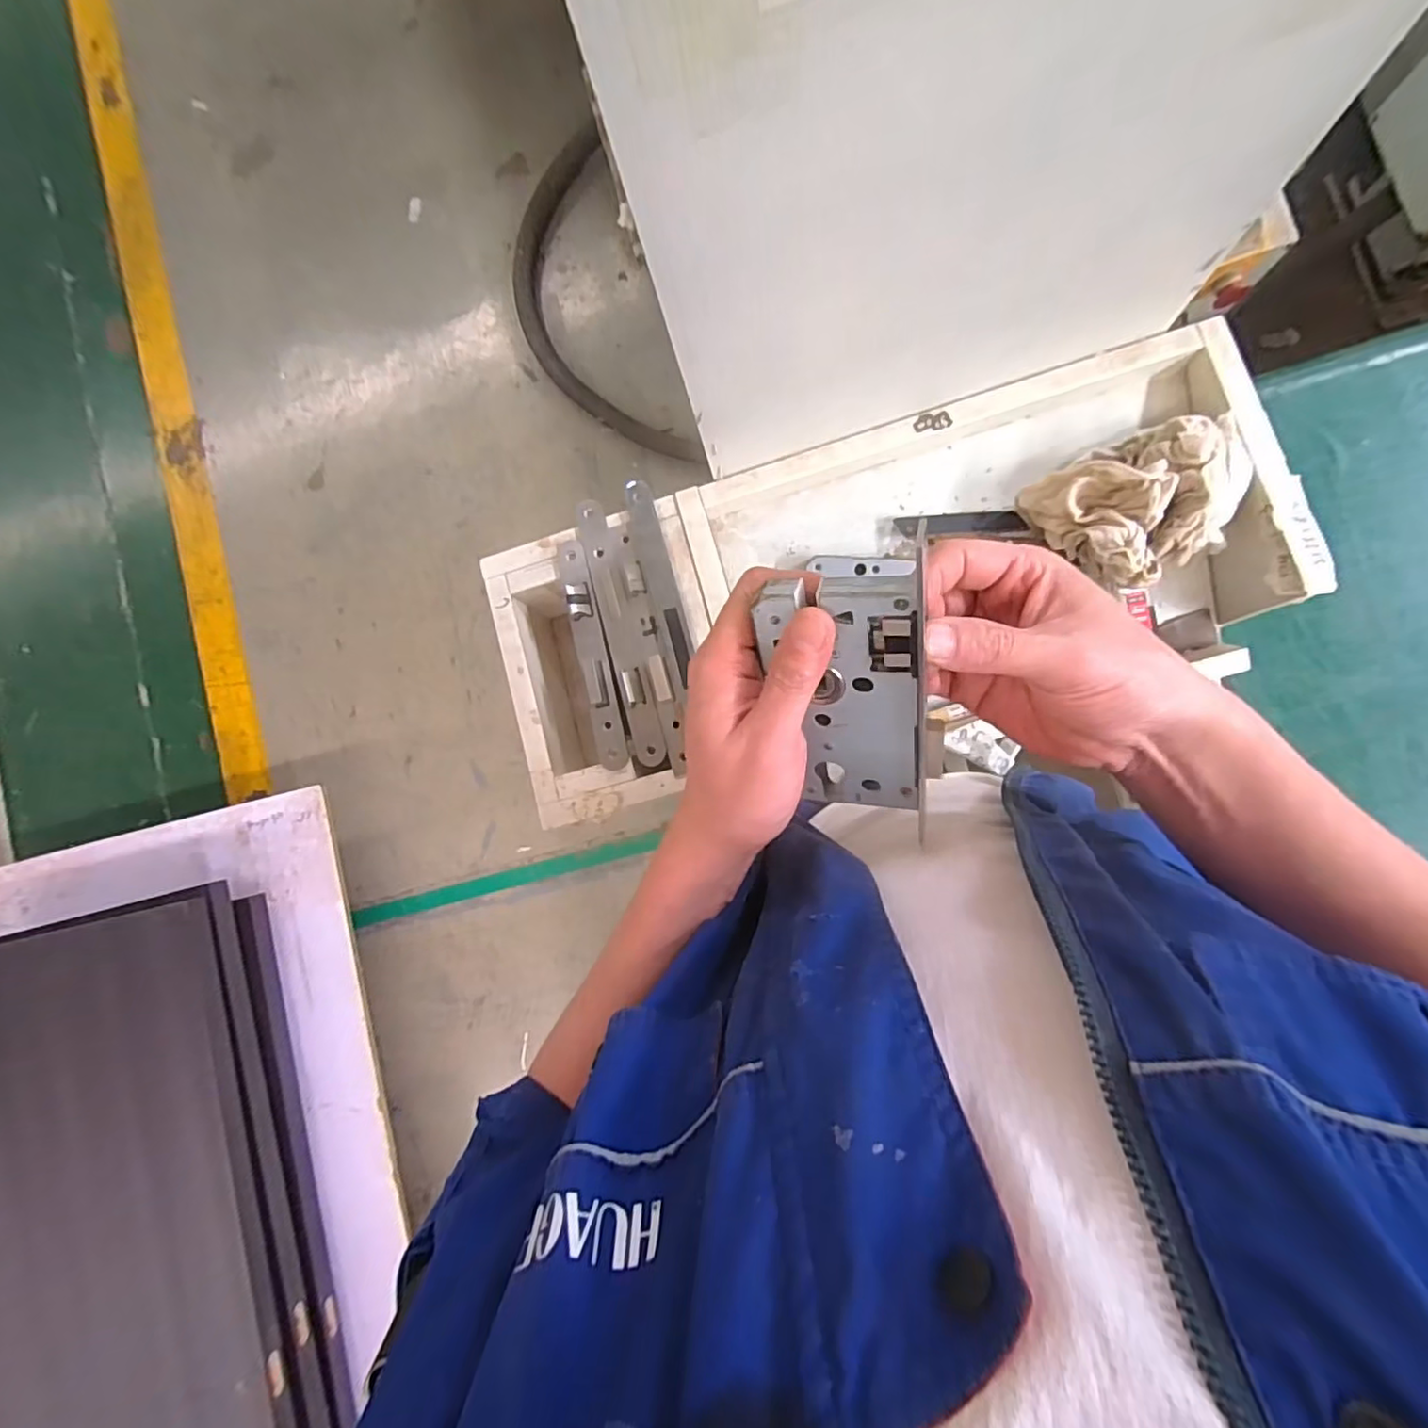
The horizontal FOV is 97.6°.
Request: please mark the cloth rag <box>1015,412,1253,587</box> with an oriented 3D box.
[{"bbox_3d":[0.299,-0.147,0.427,0.129,0.062,0.098,-27,85,6],"label":"cloth rag"}]

